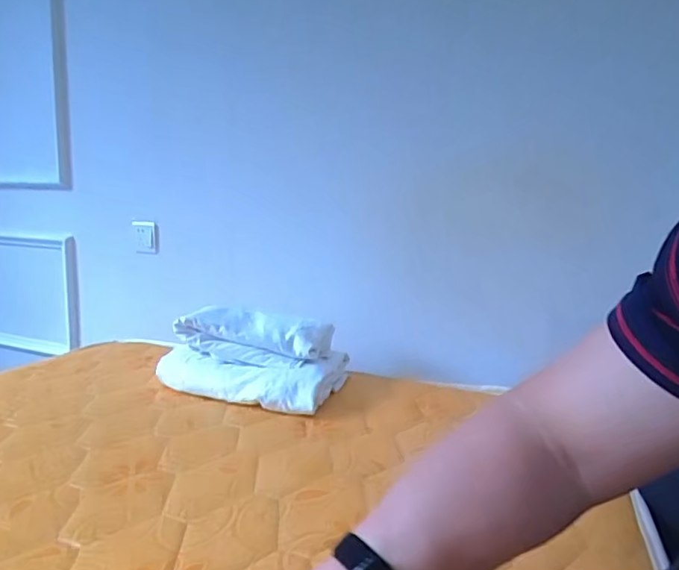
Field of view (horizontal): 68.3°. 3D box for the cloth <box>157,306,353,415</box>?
[{"bbox_3d":[-0.159,0.128,0.989,0.319,0.128,0.270,4,10,17],"label":"cloth"}]

